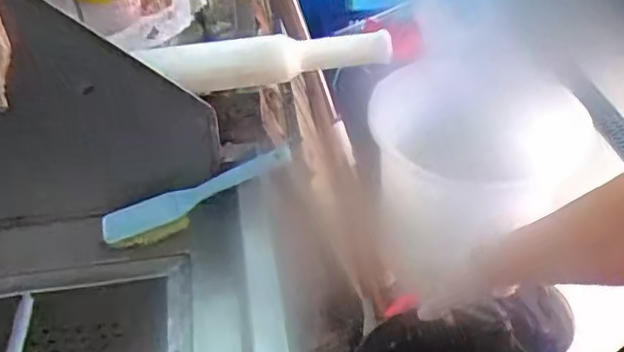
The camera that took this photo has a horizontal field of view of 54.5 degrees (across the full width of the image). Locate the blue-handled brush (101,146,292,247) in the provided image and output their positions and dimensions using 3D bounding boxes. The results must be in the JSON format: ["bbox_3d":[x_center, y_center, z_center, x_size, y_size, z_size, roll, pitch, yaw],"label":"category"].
[{"bbox_3d":[-0.127,0.023,0.682,0.222,0.045,0.030,-25,36,-3],"label":"blue-handled brush"}]

